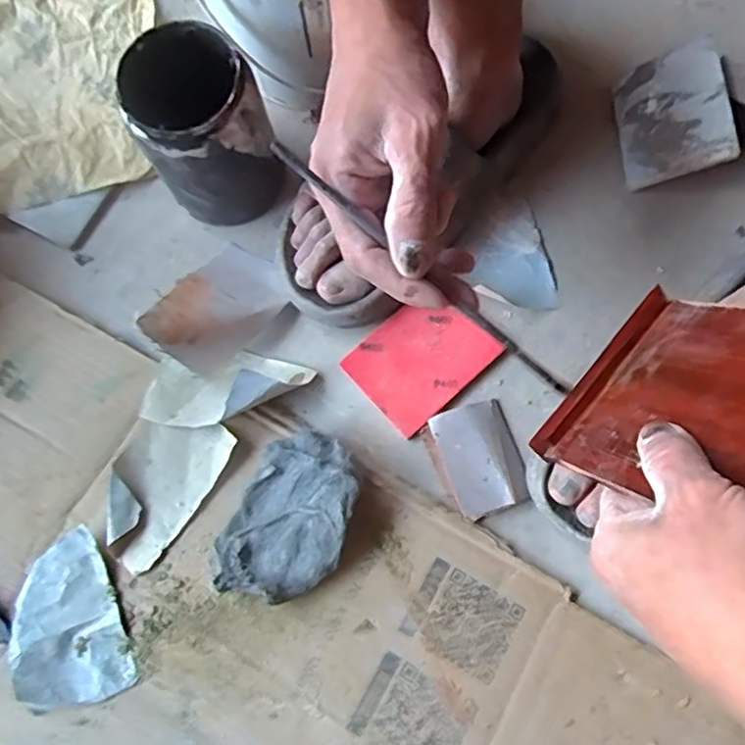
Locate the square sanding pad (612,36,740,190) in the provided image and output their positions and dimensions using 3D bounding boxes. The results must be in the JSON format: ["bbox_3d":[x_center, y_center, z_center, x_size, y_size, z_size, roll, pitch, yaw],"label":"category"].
[{"bbox_3d":[0.225,-0.195,0.461,0.074,0.004,0.098,-12,75,34],"label":"square sanding pad"}]

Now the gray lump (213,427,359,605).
[{"bbox_3d":[-0.052,0.094,0.400,0.074,0.028,0.109,25,76,9],"label":"gray lump"}]

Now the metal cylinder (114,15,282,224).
[{"bbox_3d":[-0.119,-0.168,0.427,0.083,0.117,0.086,-32,76,-7],"label":"metal cylinder"}]

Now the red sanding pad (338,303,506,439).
[{"bbox_3d":[0.034,-0.010,0.440,0.093,0.009,0.073,-42,77,-9],"label":"red sanding pad"}]

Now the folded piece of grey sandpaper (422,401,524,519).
[{"bbox_3d":[0.072,0.058,0.418,0.058,0.007,0.071,-22,75,-4],"label":"folded piece of grey sandpaper"}]

